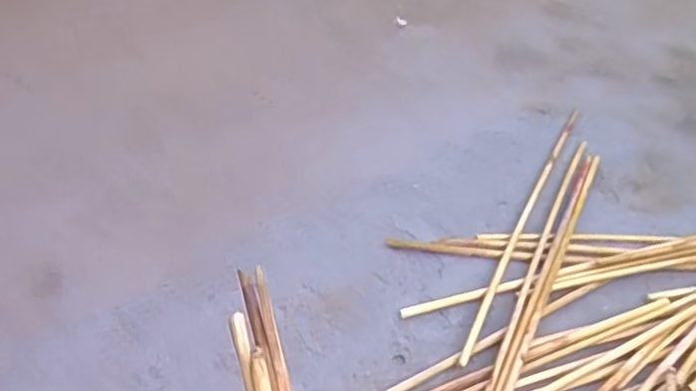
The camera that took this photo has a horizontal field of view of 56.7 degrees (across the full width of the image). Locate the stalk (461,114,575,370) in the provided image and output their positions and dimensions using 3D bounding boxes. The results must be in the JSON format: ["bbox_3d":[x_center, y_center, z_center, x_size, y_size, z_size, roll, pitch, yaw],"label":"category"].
[{"bbox_3d":[0.248,0.031,0.900,0.015,0.015,0.523,25,46,15],"label":"stalk"}]

